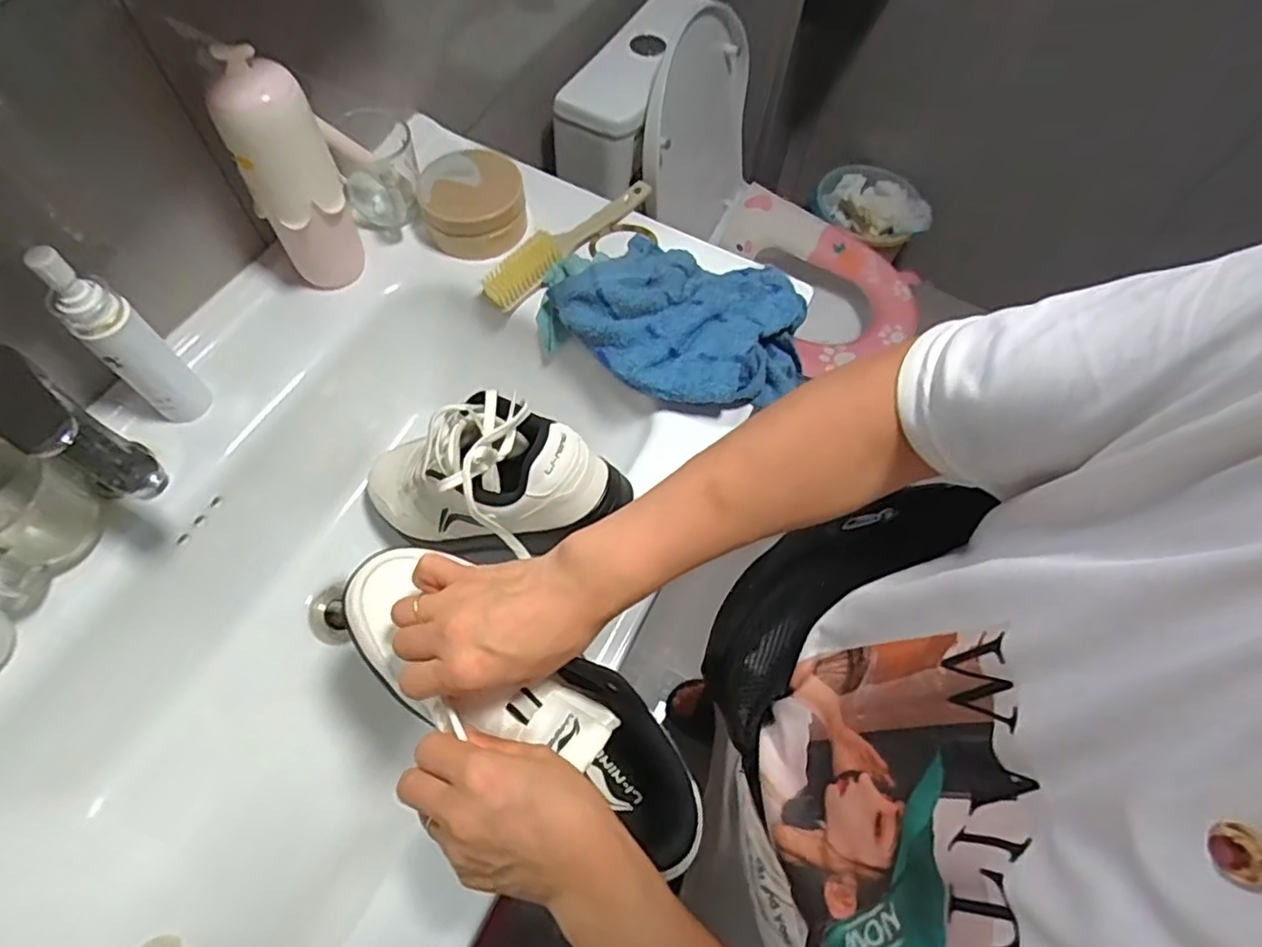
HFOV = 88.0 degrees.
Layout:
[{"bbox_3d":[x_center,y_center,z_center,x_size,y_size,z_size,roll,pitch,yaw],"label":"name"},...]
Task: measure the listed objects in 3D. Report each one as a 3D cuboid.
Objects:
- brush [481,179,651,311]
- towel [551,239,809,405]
[{"bbox_3d":[-0.063,-0.246,0.676,0.039,0.028,0.217,41,68,16],"label":"brush"},{"bbox_3d":[0.045,-0.150,0.620,0.251,0.060,0.160,25,65,9],"label":"towel"}]

